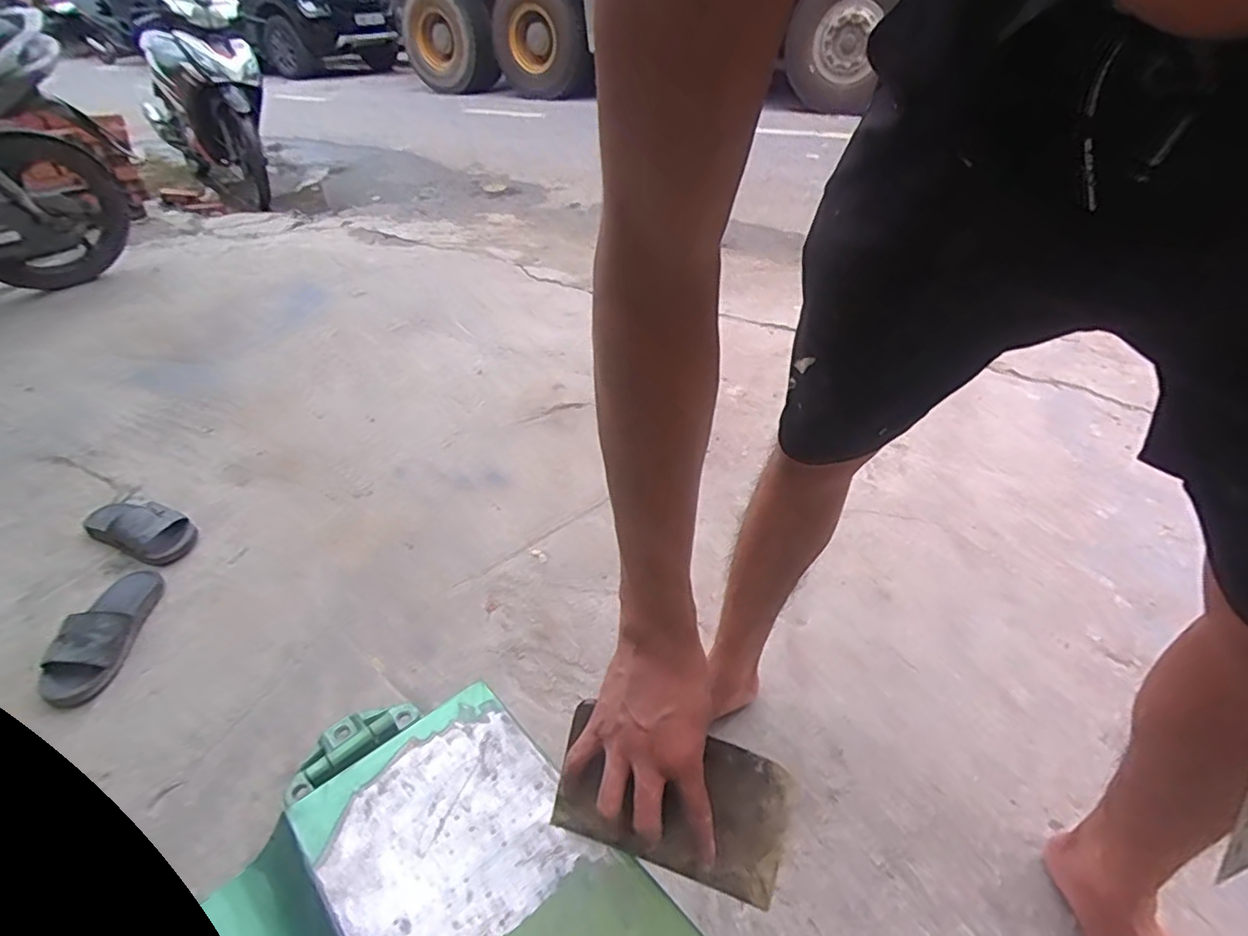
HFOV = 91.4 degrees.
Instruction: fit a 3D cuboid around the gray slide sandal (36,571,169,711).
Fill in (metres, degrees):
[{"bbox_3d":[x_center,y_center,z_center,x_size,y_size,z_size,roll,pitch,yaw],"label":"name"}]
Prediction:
[{"bbox_3d":[-0.832,0.253,0.975,0.108,0.065,0.245,-2,37,-1],"label":"gray slide sandal"}]

